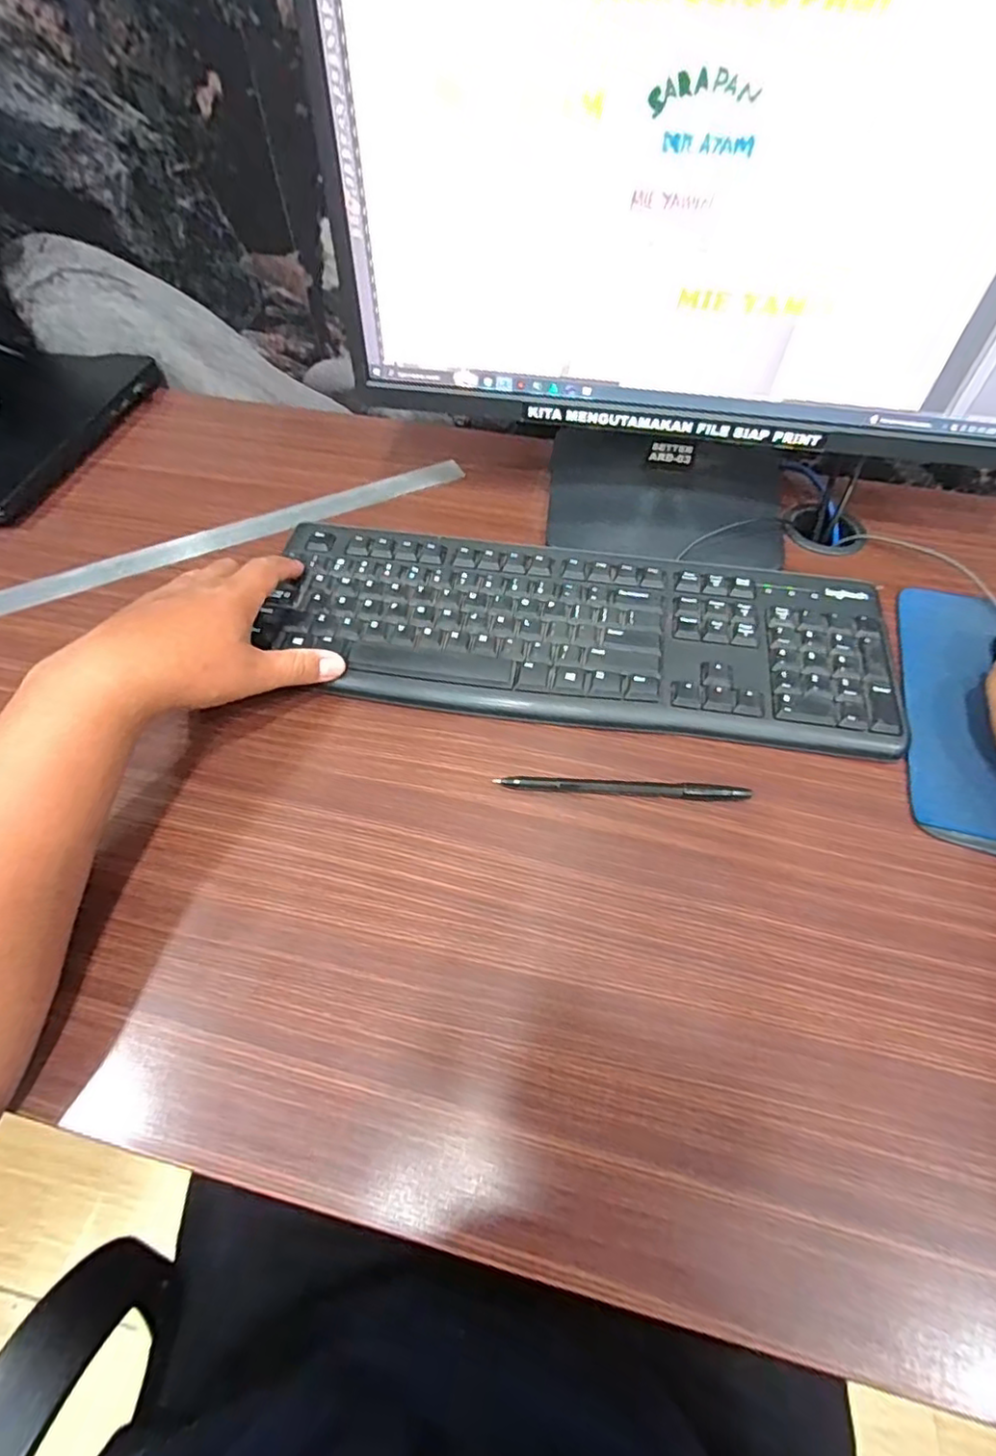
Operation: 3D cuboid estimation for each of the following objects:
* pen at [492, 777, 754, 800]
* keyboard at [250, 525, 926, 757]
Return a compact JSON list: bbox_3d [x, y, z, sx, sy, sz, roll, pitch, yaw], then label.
[{"bbox_3d":[0.074,0.036,0.375,0.148,0.005,0.010,3,55,2],"label":"pen"},{"bbox_3d":[0.053,-0.069,0.437,0.416,0.020,0.147,9,56,6],"label":"keyboard"}]

